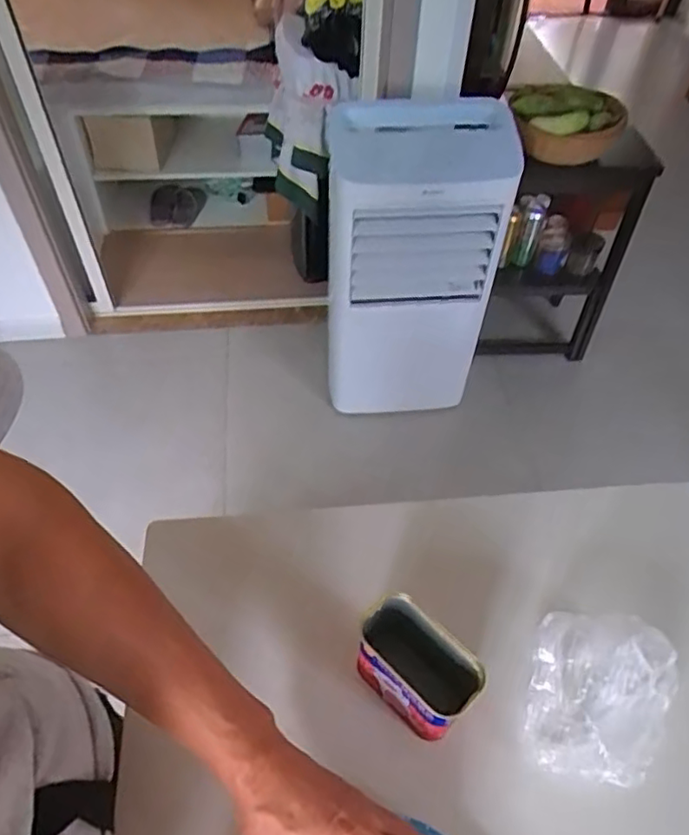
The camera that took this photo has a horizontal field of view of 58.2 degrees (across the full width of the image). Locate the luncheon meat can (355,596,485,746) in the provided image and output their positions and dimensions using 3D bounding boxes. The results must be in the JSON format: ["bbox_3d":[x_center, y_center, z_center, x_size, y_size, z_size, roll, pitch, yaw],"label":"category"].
[{"bbox_3d":[0.056,0.194,0.492,0.097,0.072,0.058,34,58,23],"label":"luncheon meat can"}]

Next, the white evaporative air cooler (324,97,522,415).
[{"bbox_3d":[0.146,-0.325,1.408,0.342,0.728,0.280,6,52,3],"label":"white evaporative air cooler"}]

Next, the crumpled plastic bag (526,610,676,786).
[{"bbox_3d":[0.204,0.216,0.485,0.105,0.061,0.114,10,52,6],"label":"crumpled plastic bag"}]

